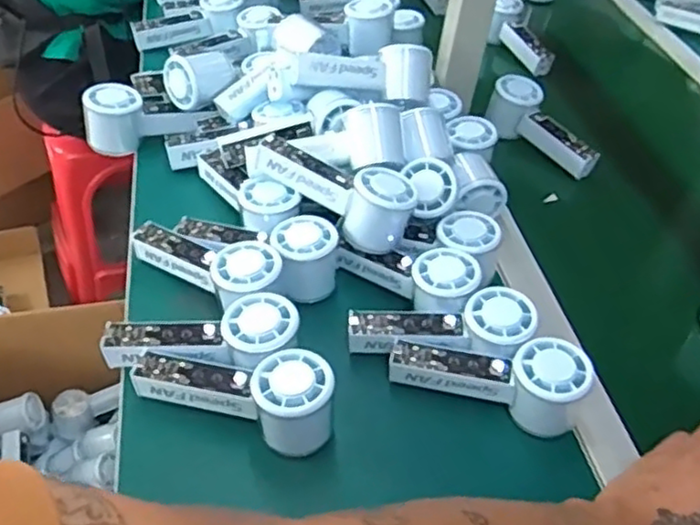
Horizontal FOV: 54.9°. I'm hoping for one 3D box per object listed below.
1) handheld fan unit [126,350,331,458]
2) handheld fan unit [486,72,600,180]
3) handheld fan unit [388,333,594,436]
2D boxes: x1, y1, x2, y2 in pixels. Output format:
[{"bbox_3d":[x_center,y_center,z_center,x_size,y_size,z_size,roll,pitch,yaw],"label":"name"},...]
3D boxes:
[{"bbox_3d":[-0.084,0.089,0.499,0.151,0.055,0.055,17,45,9],"label":"handheld fan unit"},{"bbox_3d":[0.227,-0.156,0.807,0.047,0.063,0.151,-30,68,-32],"label":"handheld fan unit"},{"bbox_3d":[0.106,0.092,0.526,0.146,0.061,0.051,8,44,0],"label":"handheld fan unit"}]

